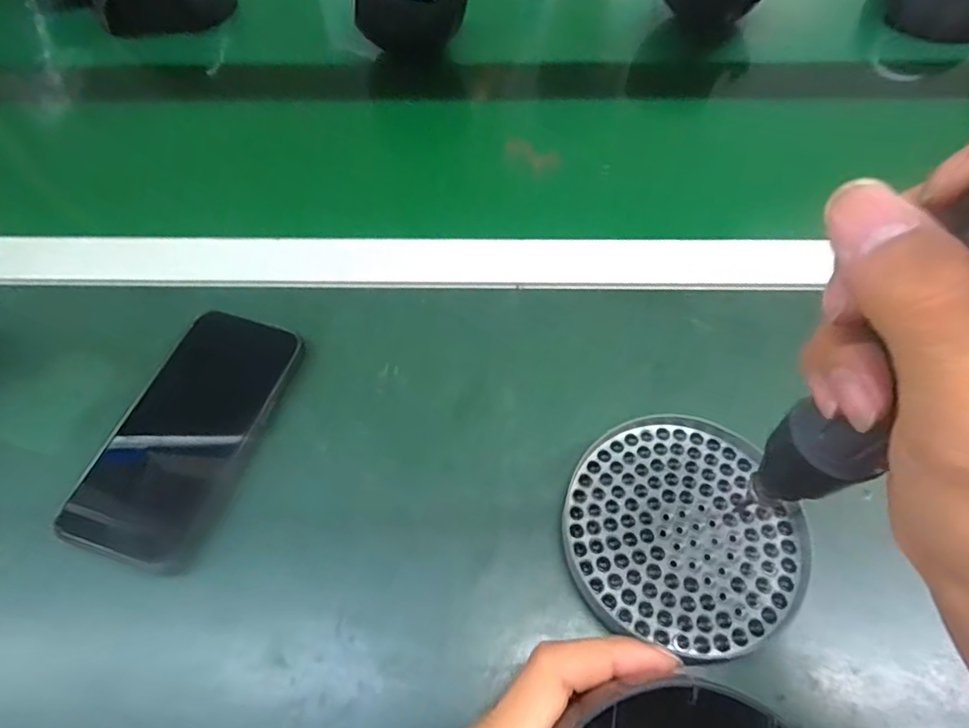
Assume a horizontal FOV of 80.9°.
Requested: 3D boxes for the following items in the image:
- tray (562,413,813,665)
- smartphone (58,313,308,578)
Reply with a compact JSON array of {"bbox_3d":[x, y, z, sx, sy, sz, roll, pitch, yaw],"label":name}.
[{"bbox_3d":[0.099,0.083,0.286,0.111,0.020,0.114,-1,58,2],"label":"tray"},{"bbox_3d":[-0.164,0.036,0.316,0.073,0.009,0.143,17,60,12],"label":"smartphone"}]

